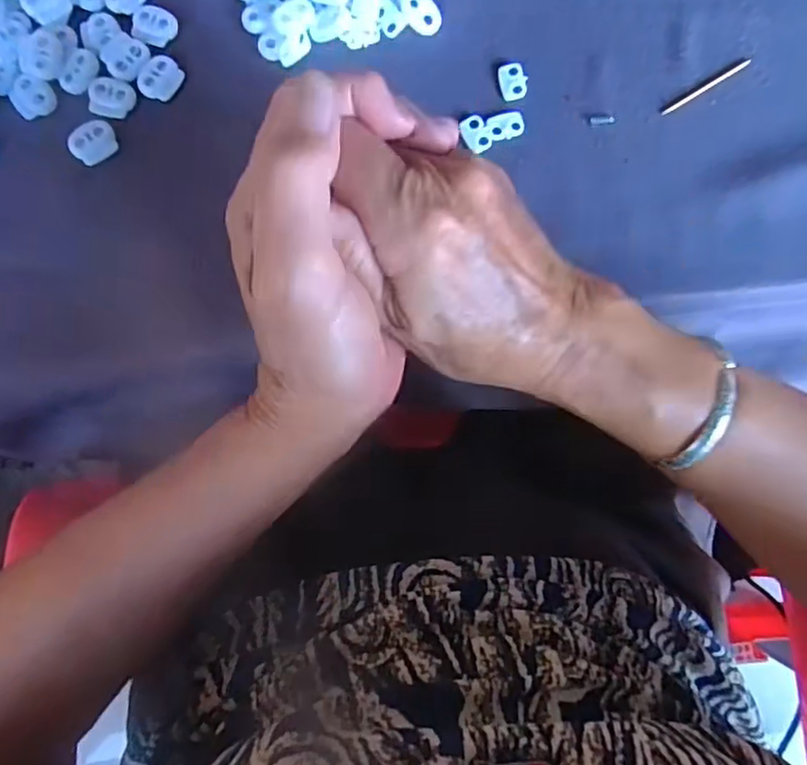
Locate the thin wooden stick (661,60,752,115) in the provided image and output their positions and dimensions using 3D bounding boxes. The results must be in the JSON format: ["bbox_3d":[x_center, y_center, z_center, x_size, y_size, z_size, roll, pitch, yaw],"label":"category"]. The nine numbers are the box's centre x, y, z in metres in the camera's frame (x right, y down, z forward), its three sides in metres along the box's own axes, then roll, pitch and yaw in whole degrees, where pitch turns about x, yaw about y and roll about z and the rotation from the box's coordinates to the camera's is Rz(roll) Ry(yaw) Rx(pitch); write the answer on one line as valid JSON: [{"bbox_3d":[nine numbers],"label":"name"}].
[{"bbox_3d":[0.159,-0.155,0.318,0.058,0.004,0.004,-33,86,-6],"label":"thin wooden stick"}]

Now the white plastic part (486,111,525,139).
[{"bbox_3d":[0.052,-0.131,0.308,0.019,0.004,0.013,-18,84,-4],"label":"white plastic part"}]

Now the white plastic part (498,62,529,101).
[{"bbox_3d":[0.056,-0.155,0.310,0.014,0.004,0.019,-13,84,-4],"label":"white plastic part"}]

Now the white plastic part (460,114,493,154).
[{"bbox_3d":[0.037,-0.126,0.307,0.013,0.004,0.018,-27,85,-5],"label":"white plastic part"}]

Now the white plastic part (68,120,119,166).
[{"bbox_3d":[-0.153,-0.119,0.299,0.022,0.005,0.020,-31,86,-5],"label":"white plastic part"}]

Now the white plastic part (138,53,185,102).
[{"bbox_3d":[-0.122,-0.152,0.305,0.017,0.004,0.022,33,83,2],"label":"white plastic part"}]

